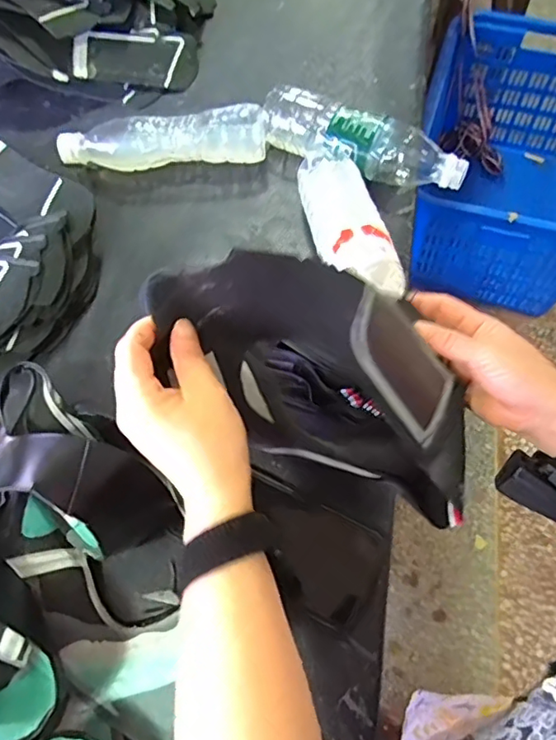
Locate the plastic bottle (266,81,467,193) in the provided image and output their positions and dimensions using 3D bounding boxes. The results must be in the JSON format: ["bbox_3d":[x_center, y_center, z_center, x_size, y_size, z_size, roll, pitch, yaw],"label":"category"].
[{"bbox_3d":[0.085,-0.236,0.595,0.230,0.061,0.052,25,67,14],"label":"plastic bottle"}]

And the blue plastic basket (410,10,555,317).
[{"bbox_3d":[0.559,-0.499,1.334,0.439,0.343,0.629,17,65,10],"label":"blue plastic basket"}]

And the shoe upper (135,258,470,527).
[{"bbox_3d":[0.027,-0.001,0.371,0.237,0.080,0.116,32,75,-17],"label":"shoe upper"}]

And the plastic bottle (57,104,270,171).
[{"bbox_3d":[-0.128,-0.253,0.620,0.230,0.053,0.050,-2,63,1],"label":"plastic bottle"}]

